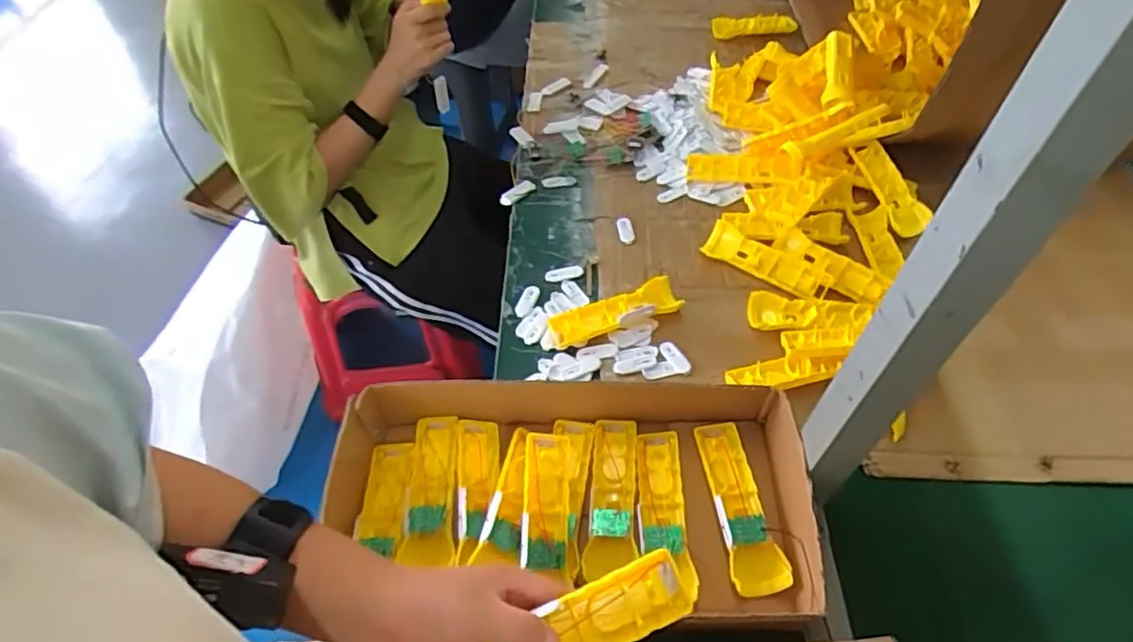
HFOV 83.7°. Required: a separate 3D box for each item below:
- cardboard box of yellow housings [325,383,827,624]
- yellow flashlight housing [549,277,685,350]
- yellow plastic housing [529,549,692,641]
[{"bbox_3d":[0.003,0.164,0.608,0.439,0.078,0.196,2,51,2],"label":"cardboard box of yellow housings"},{"bbox_3d":[0.058,-0.008,0.776,0.161,0.026,0.047,-15,53,-12],"label":"yellow flashlight housing"},{"bbox_3d":[0.002,0.199,0.397,0.162,0.032,0.042,-24,52,-11],"label":"yellow plastic housing"}]

